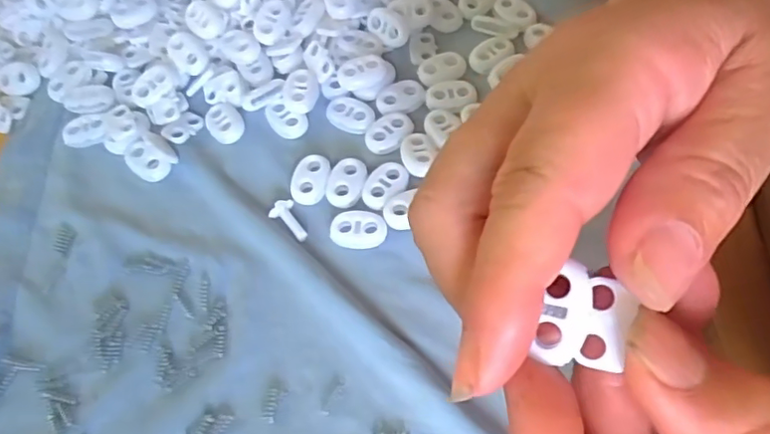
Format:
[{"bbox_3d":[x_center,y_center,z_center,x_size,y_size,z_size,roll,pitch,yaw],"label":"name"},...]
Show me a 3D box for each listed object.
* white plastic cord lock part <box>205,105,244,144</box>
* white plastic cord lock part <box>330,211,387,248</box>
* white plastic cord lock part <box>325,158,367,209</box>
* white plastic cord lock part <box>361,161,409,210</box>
[{"bbox_3d":[-0.071,-0.042,0.254,0.015,0.005,0.022,-31,65,-11],"label":"white plastic cord lock part"},{"bbox_3d":[-0.010,0.005,0.228,0.022,0.004,0.015,8,64,8],"label":"white plastic cord lock part"},{"bbox_3d":[-0.017,-0.015,0.235,0.015,0.004,0.022,14,65,11],"label":"white plastic cord lock part"},{"bbox_3d":[0.000,-0.014,0.233,0.015,0.004,0.022,40,72,21],"label":"white plastic cord lock part"}]

